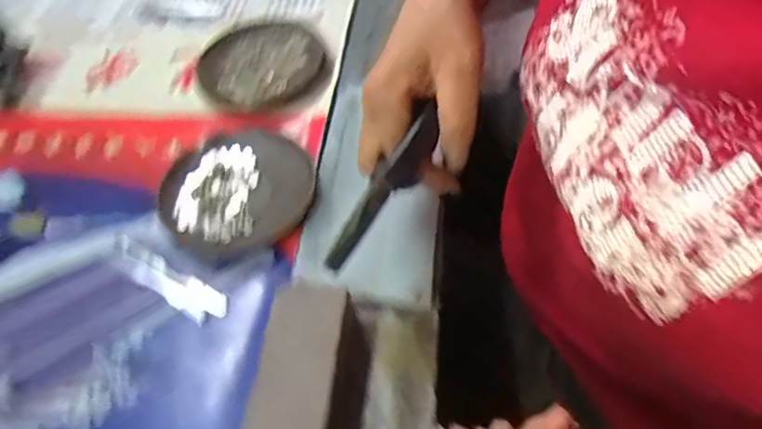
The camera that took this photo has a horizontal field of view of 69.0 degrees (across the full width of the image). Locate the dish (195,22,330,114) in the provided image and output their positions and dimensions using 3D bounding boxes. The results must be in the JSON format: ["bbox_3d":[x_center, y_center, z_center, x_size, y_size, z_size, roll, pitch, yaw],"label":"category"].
[{"bbox_3d":[-0.108,-0.136,0.493,0.107,0.014,0.110,-2,55,3],"label":"dish"}]

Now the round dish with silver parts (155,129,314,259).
[{"bbox_3d":[-0.109,-0.023,0.414,0.109,0.011,0.112,-2,55,3],"label":"round dish with silver parts"}]

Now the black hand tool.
[{"bbox_3d":[0.001,-0.014,0.310,0.019,0.016,0.104,30,78,23],"label":"black hand tool"}]

